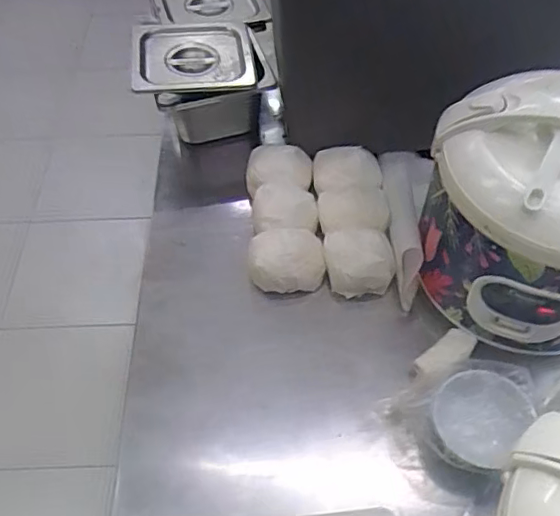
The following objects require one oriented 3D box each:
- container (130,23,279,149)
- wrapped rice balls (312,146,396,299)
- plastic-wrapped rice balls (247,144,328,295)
[{"bbox_3d":[-0.117,-0.276,0.912,0.196,0.128,0.172,-10,55,-5],"label":"container"},{"bbox_3d":[0.096,-0.053,0.779,0.094,0.066,0.218,-5,54,-1],"label":"wrapped rice balls"},{"bbox_3d":[0.001,-0.060,0.792,0.094,0.068,0.227,-5,54,-1],"label":"plastic-wrapped rice balls"}]

